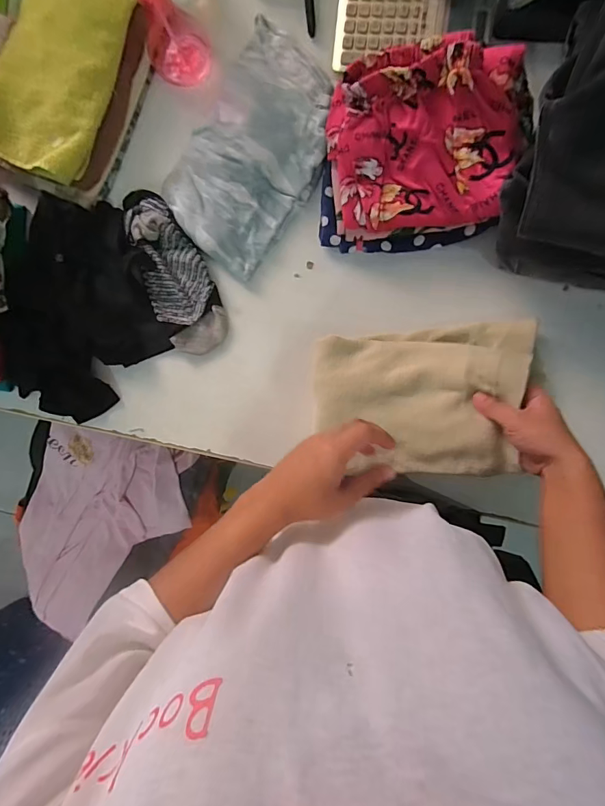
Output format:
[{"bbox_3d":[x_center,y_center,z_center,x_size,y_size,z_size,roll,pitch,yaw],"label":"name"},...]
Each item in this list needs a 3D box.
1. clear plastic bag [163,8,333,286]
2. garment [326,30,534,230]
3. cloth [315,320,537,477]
[{"bbox_3d":[-0.059,-0.312,0.509,0.159,0.029,0.268,35,96,4],"label":"clear plastic bag"},{"bbox_3d":[0.132,-0.279,0.443,0.205,0.093,0.153,3,93,6],"label":"garment"},{"bbox_3d":[0.142,-0.005,0.460,0.235,0.089,0.160,-5,92,7],"label":"cloth"}]

